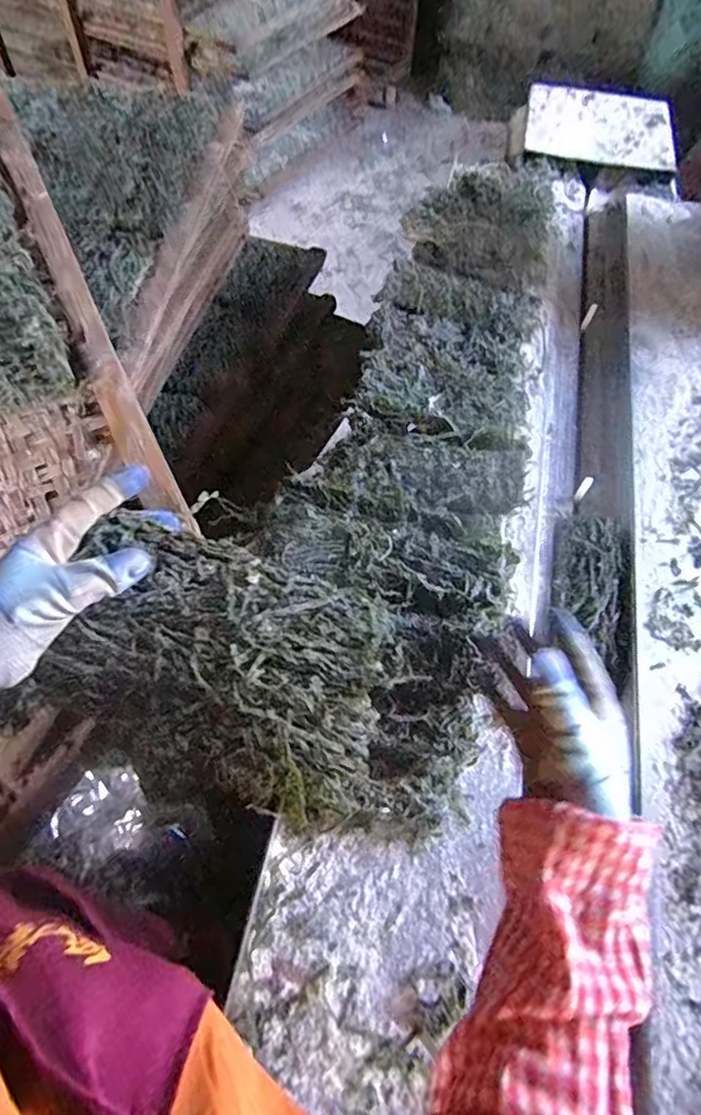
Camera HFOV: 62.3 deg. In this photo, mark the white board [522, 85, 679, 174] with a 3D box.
[{"bbox_3d":[0.524,-0.915,1.229,0.294,0.022,0.271,9,62,5],"label":"white board"}]

